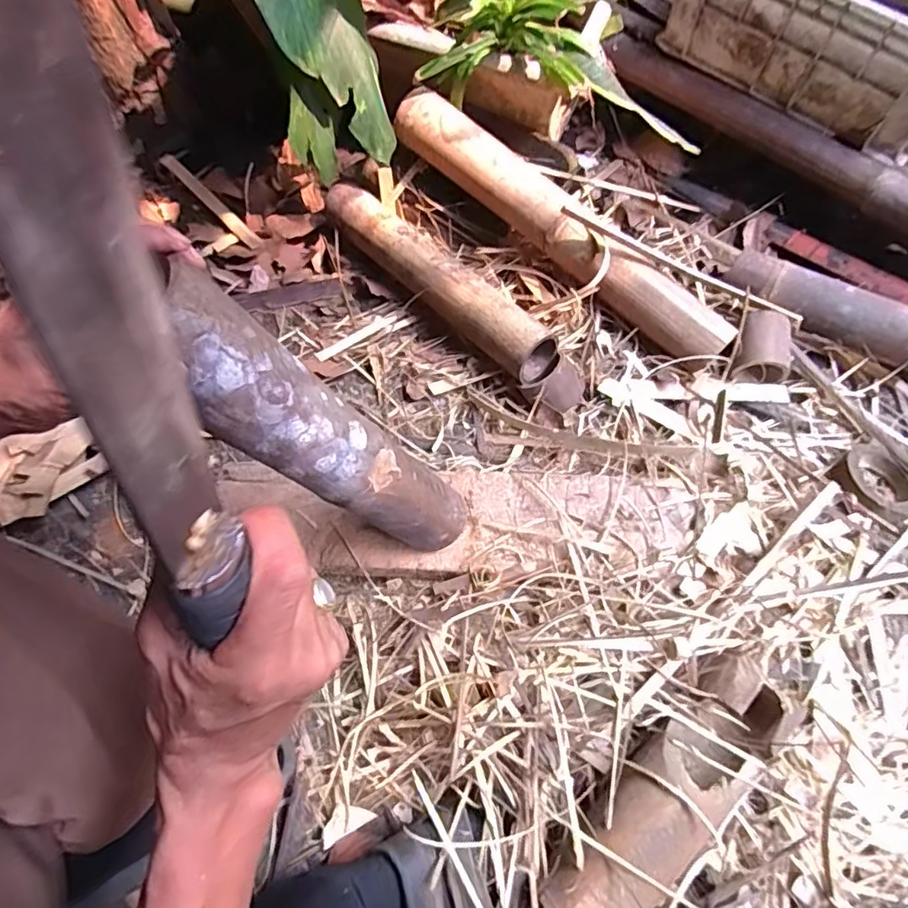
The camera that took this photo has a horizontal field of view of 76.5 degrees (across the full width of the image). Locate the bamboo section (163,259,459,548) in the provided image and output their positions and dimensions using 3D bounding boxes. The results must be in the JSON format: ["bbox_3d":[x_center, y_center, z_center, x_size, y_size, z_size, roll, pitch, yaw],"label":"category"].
[{"bbox_3d":[-0.087,0.001,0.457,0.054,0.383,0.056,-12,61,19],"label":"bamboo section"}]

